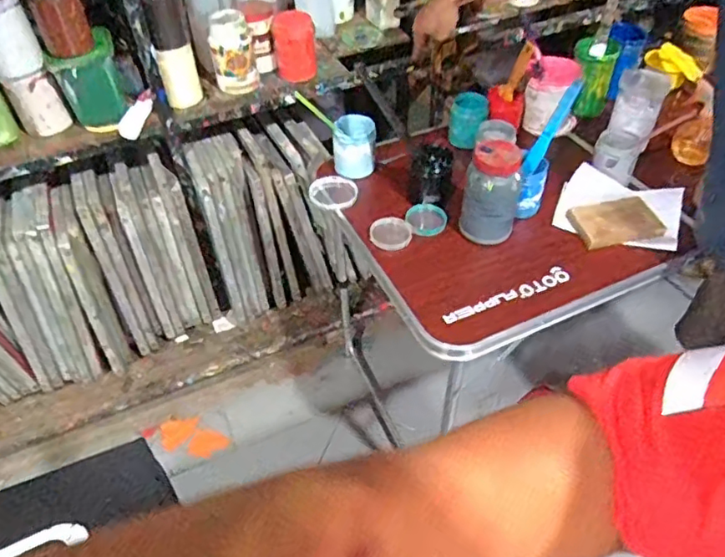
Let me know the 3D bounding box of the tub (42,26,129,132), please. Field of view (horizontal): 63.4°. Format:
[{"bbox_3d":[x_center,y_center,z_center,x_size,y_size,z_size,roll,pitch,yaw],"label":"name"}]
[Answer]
[{"bbox_3d":[-0.570,-0.417,1.245,0.135,0.162,0.132,-16,48,-13],"label":"tub"}]

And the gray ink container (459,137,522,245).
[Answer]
[{"bbox_3d":[0.240,-0.159,1.083,0.098,0.181,0.090,12,48,13],"label":"gray ink container"}]

